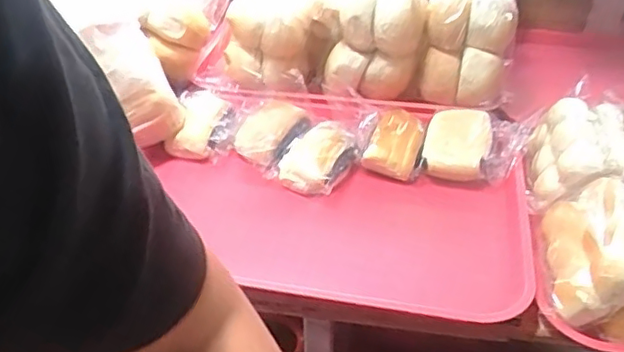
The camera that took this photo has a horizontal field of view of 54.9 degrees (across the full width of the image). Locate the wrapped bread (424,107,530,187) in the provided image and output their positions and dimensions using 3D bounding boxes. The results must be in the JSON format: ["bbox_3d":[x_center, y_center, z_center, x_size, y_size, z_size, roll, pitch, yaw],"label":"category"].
[{"bbox_3d":[0.180,-0.035,0.663,0.104,0.040,0.105,9,36,12],"label":"wrapped bread"}]

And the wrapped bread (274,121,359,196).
[{"bbox_3d":[0.007,-0.018,0.640,0.064,0.036,0.082,17,39,23],"label":"wrapped bread"}]

